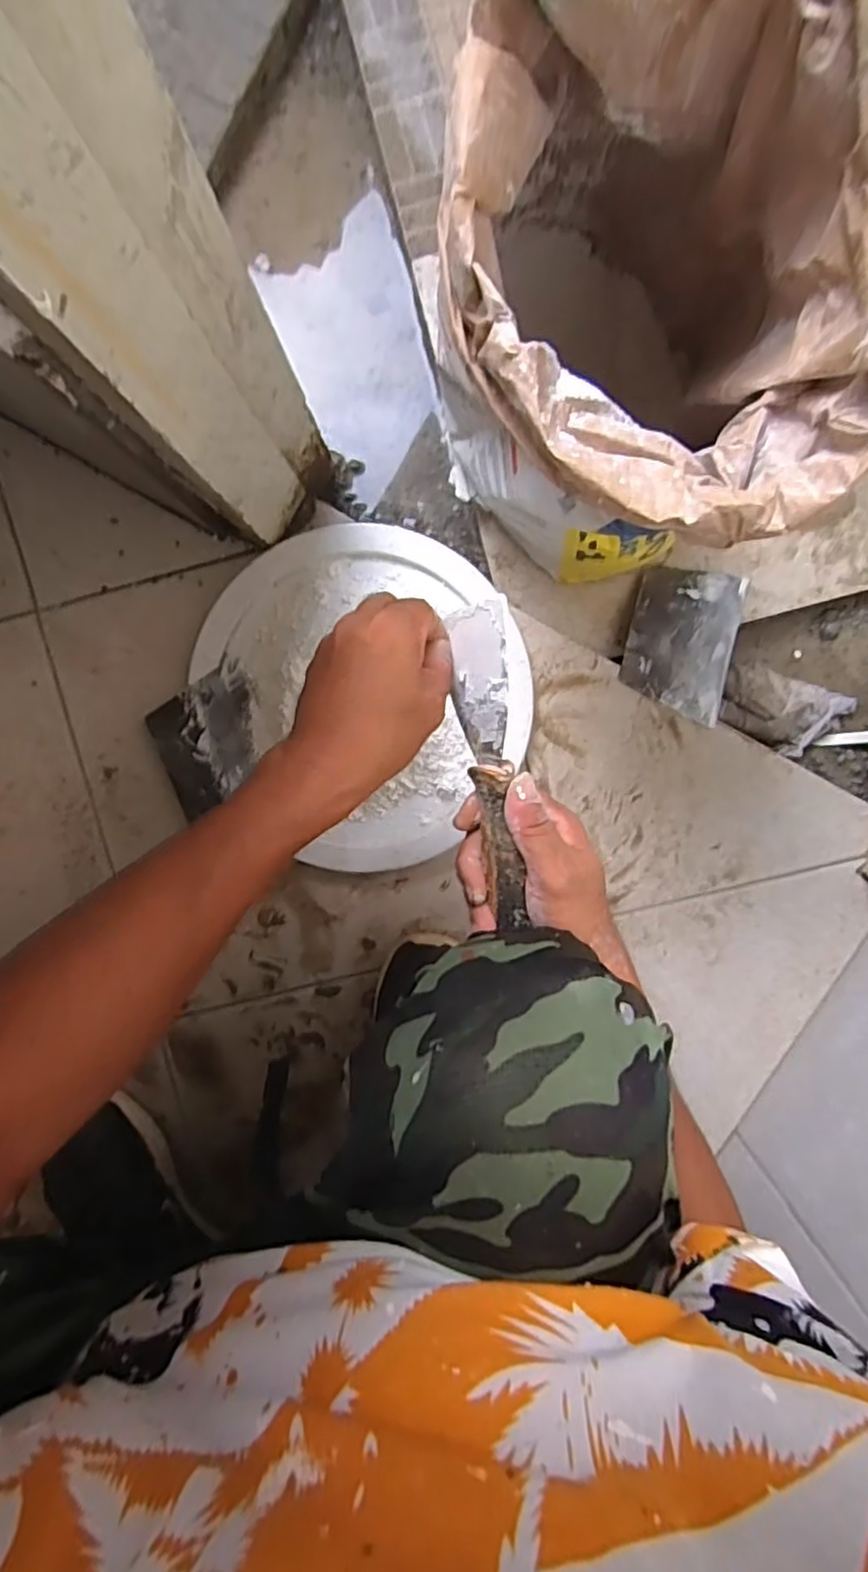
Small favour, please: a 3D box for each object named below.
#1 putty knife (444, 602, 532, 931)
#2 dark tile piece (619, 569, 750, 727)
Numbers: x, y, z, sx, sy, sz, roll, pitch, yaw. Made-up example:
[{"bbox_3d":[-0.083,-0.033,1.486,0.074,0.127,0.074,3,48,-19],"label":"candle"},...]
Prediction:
[{"bbox_3d":[0.036,-0.013,0.410,0.023,0.066,0.182,-8,103,-21],"label":"putty knife"},{"bbox_3d":[0.224,-0.134,0.608,0.095,0.008,0.136,17,80,-1],"label":"dark tile piece"}]

